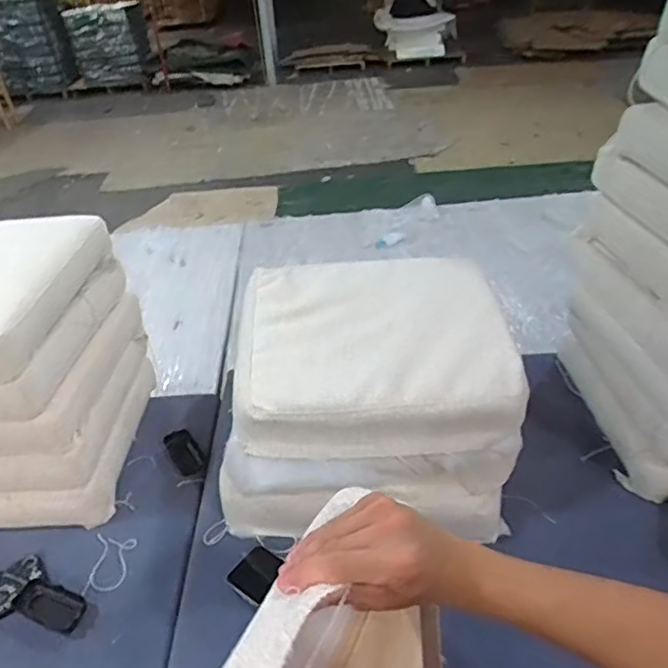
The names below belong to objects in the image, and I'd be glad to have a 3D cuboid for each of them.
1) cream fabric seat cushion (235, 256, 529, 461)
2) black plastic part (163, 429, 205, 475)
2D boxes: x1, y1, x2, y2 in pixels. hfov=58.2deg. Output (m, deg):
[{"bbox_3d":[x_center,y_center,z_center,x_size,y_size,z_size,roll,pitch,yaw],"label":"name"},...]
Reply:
[{"bbox_3d":[0.064,0.011,1.037,0.456,0.126,0.429,-2,34,4],"label":"cream fabric seat cushion"},{"bbox_3d":[-0.289,0.225,1.159,0.058,0.020,0.101,-23,39,-25],"label":"black plastic part"}]

